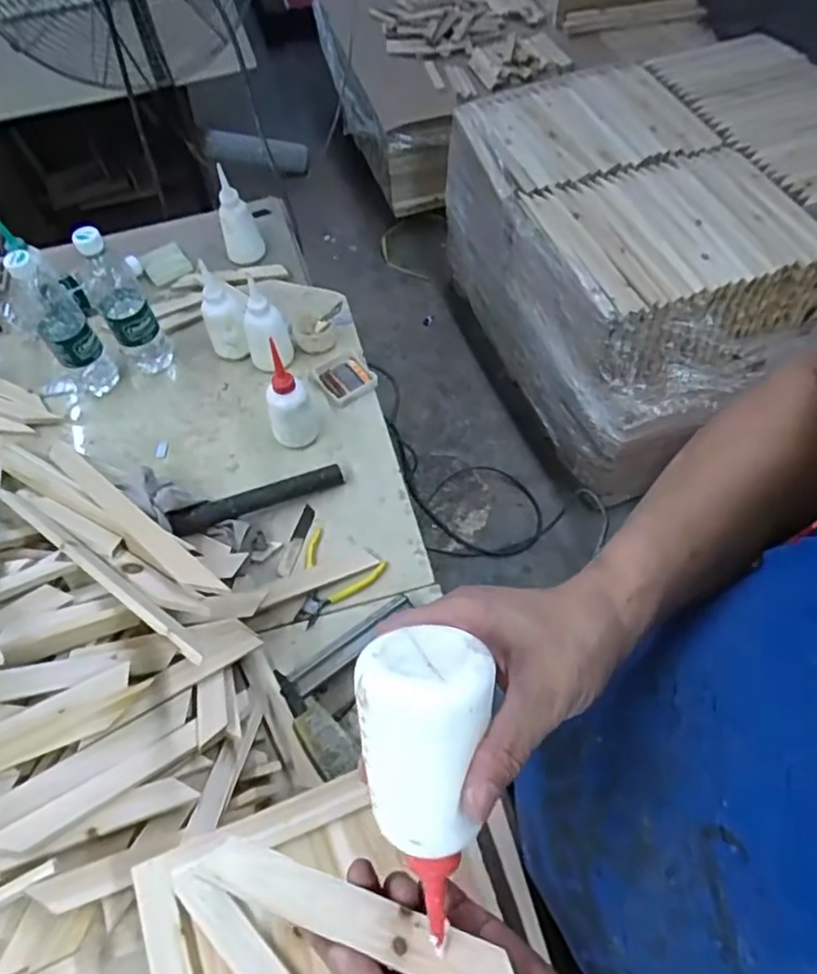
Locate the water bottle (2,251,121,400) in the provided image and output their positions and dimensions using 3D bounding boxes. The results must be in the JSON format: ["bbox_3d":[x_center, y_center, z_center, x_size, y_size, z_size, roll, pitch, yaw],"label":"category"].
[{"bbox_3d":[-0.468,-0.218,0.860,0.063,0.216,0.063,-36,63,-19],"label":"water bottle"}]

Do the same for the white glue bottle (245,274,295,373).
[{"bbox_3d":[-0.207,-0.229,0.915,0.064,0.141,0.055,-13,58,-7],"label":"white glue bottle"}]

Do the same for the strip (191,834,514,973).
[{"bbox_3d":[-0.030,0.236,0.347,0.182,0.011,0.027,13,59,17],"label":"strip"}]

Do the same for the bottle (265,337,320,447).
[{"bbox_3d":[-0.160,-0.120,0.844,0.065,0.146,0.073,-18,59,-9],"label":"bottle"}]

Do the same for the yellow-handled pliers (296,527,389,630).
[{"bbox_3d":[-0.100,0.113,0.771,0.104,0.016,0.115,26,62,17],"label":"yellow-handled pliers"}]

